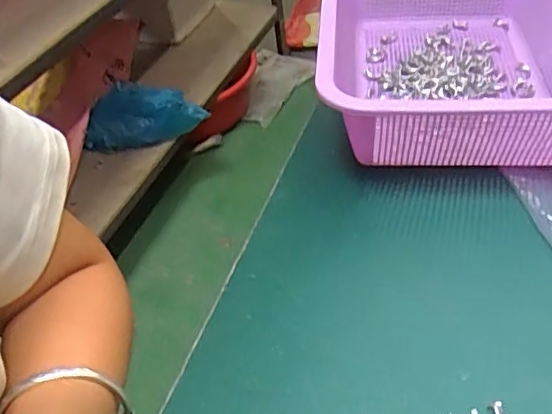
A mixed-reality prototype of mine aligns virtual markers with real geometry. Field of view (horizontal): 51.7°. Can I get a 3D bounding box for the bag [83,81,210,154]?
[{"bbox_3d":[-0.303,-0.200,1.315,0.264,0.122,0.089,4,45,13],"label":"bag"}]

